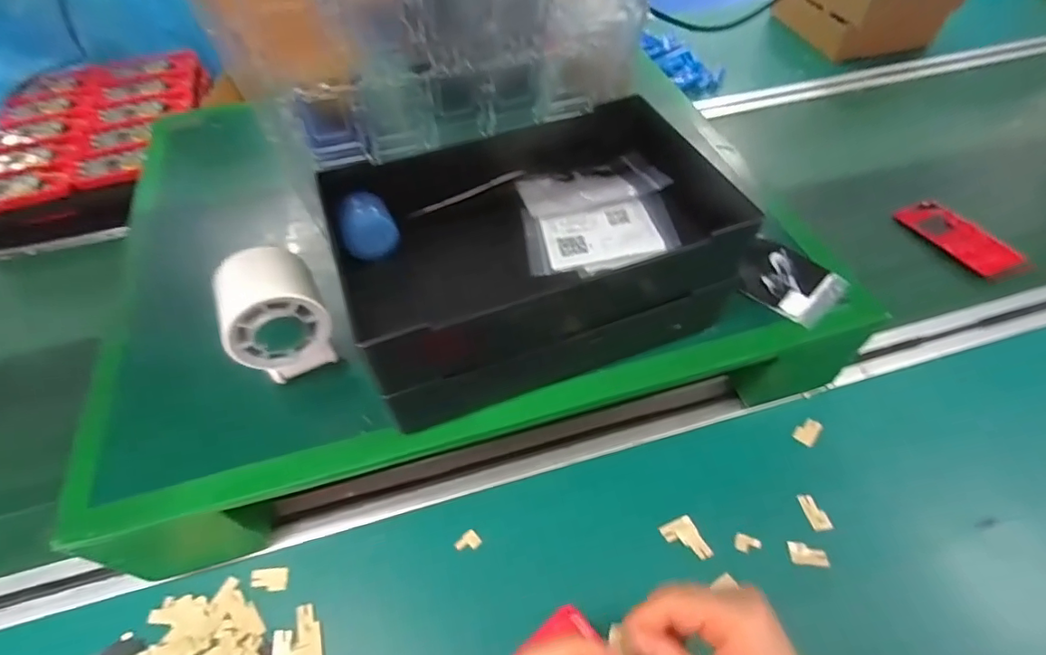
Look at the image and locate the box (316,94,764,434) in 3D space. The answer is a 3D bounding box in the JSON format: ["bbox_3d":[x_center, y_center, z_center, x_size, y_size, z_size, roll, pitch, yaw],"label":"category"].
[{"bbox_3d":[0.006,-0.065,0.400,0.274,0.108,0.198,-17,54,-12],"label":"box"}]

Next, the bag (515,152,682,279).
[{"bbox_3d":[0.054,-0.088,0.387,0.108,0.020,0.108,-9,52,-6],"label":"bag"}]

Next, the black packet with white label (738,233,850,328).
[{"bbox_3d":[0.219,-0.040,0.436,0.072,0.006,0.081,-37,60,-24],"label":"black packet with white label"}]

